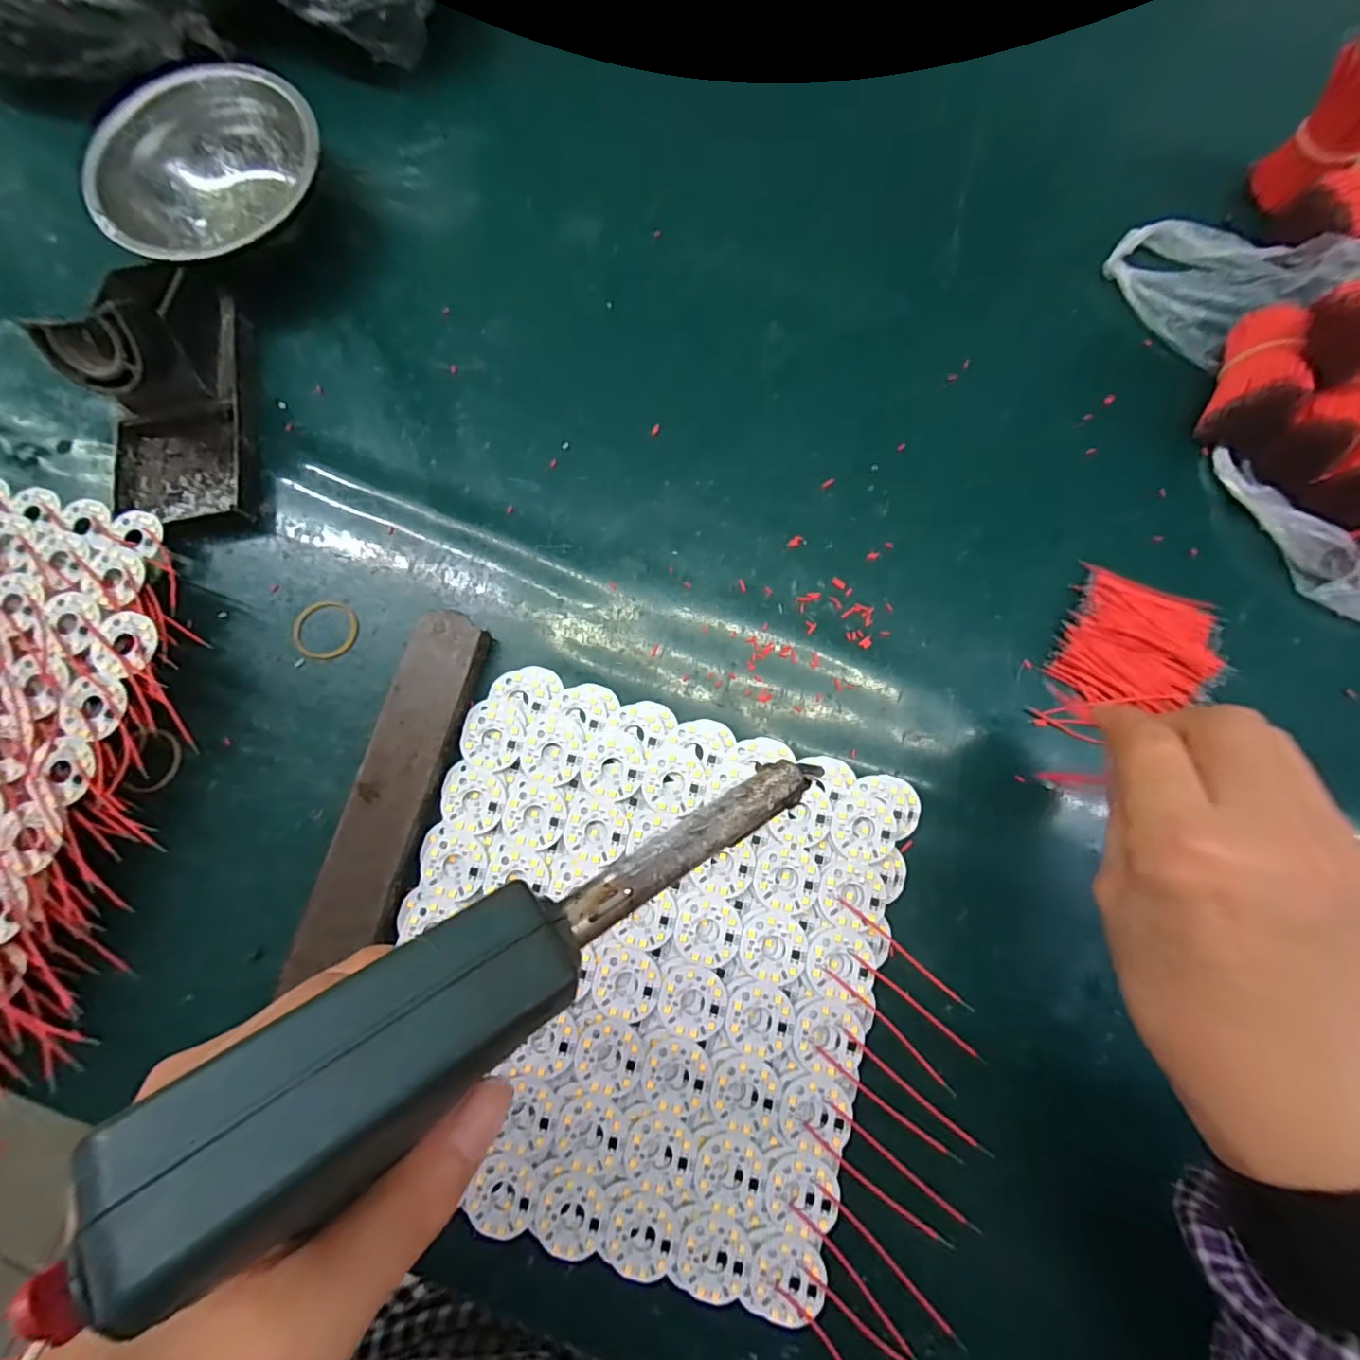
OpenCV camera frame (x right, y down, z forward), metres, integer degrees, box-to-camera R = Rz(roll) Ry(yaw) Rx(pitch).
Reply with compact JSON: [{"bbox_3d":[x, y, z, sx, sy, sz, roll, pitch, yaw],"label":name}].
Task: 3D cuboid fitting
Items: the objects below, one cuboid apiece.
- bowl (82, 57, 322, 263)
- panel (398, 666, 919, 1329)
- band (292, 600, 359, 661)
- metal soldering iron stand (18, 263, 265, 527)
[{"bbox_3d":[-0.267,-0.290,0.340,0.124,0.051,0.131,0,79,1],"label":"bowl"},{"bbox_3d":[-0.021,0.129,0.265,0.218,0.006,0.226,16,79,5],"label":"panel"},{"bbox_3d":[-0.189,-0.027,0.305,0.035,0.004,0.032,0,79,1],"label":"band"},{"bbox_3d":[-0.281,-0.162,0.302,0.073,0.066,0.151,-7,80,0],"label":"metal soldering iron stand"}]

